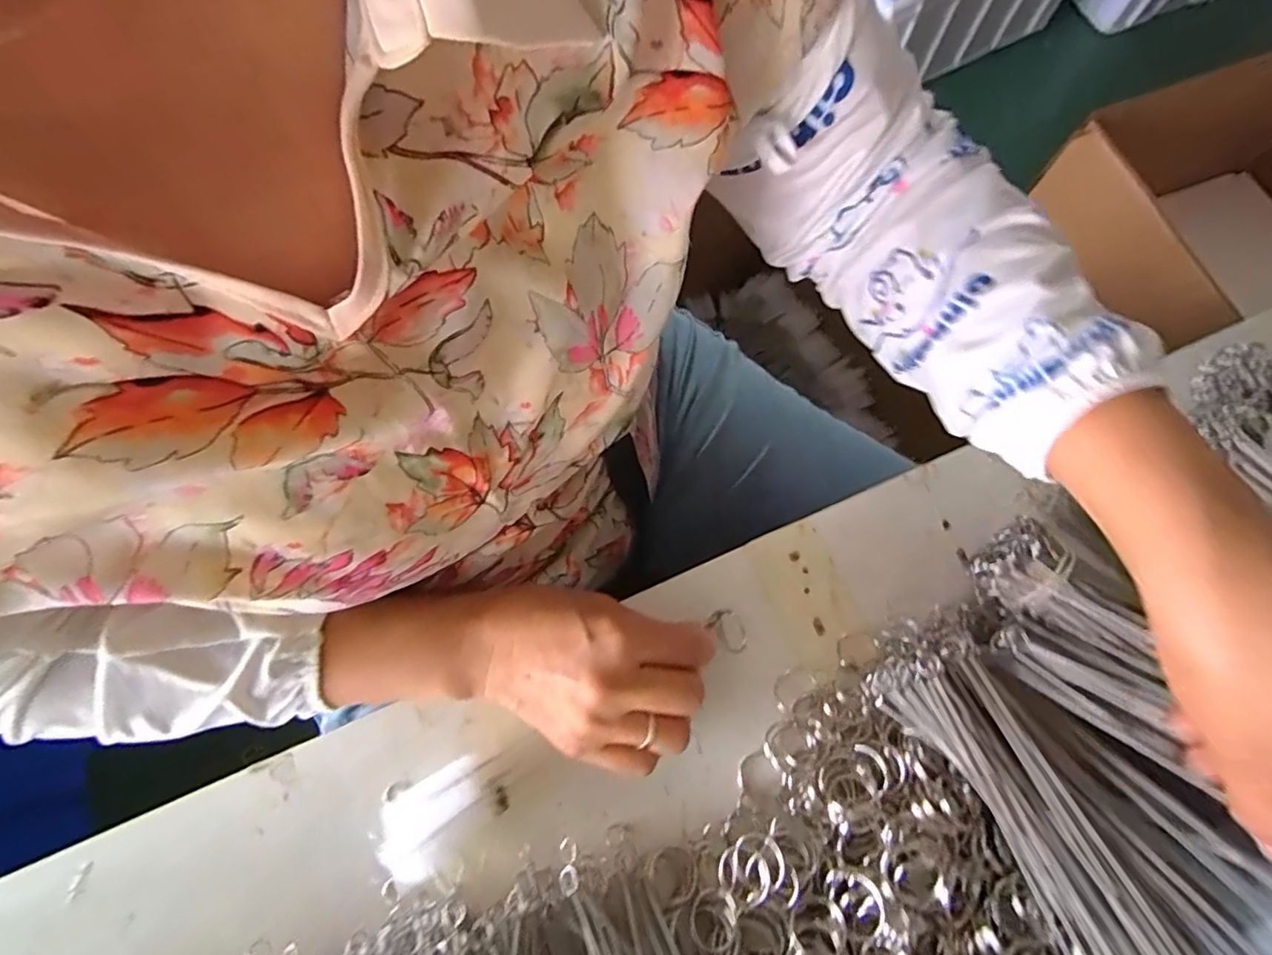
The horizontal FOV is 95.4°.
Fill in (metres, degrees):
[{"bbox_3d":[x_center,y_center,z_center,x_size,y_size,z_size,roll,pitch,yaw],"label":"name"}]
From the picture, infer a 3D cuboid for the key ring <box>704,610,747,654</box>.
[{"bbox_3d":[0.051,0.085,0.319,0.004,0.026,0.025,-18,69,-34],"label":"key ring"}]

